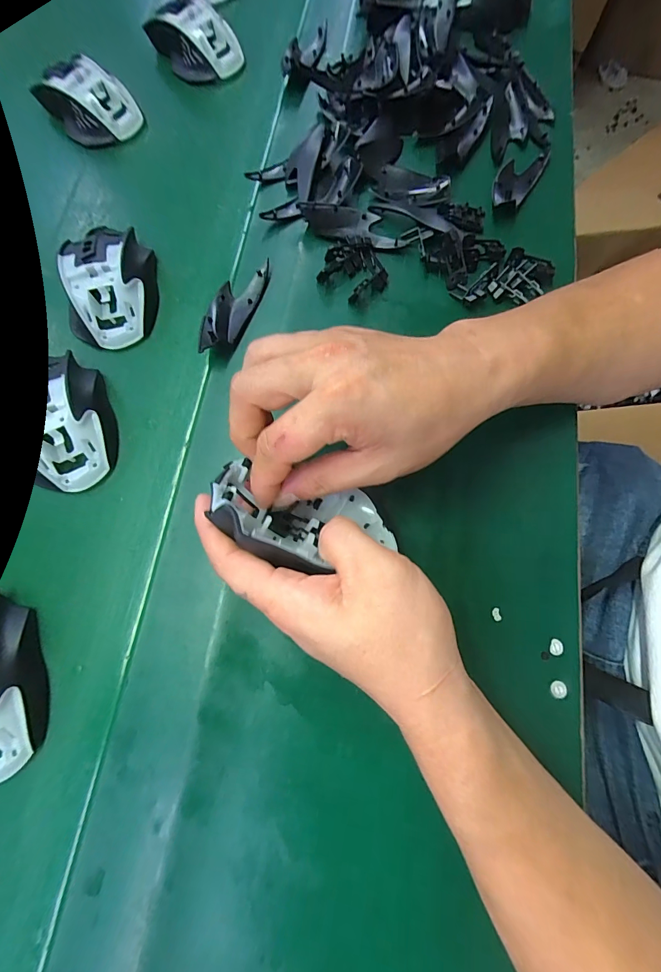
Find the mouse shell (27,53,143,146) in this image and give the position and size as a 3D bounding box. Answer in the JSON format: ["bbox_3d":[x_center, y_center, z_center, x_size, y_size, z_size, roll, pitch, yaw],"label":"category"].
[{"bbox_3d":[-0.236,-0.376,0.385,0.074,0.050,0.064,38,78,10],"label":"mouse shell"}]

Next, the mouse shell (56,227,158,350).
[{"bbox_3d":[-0.186,-0.173,0.330,0.071,0.038,0.112,-13,74,-4],"label":"mouse shell"}]

